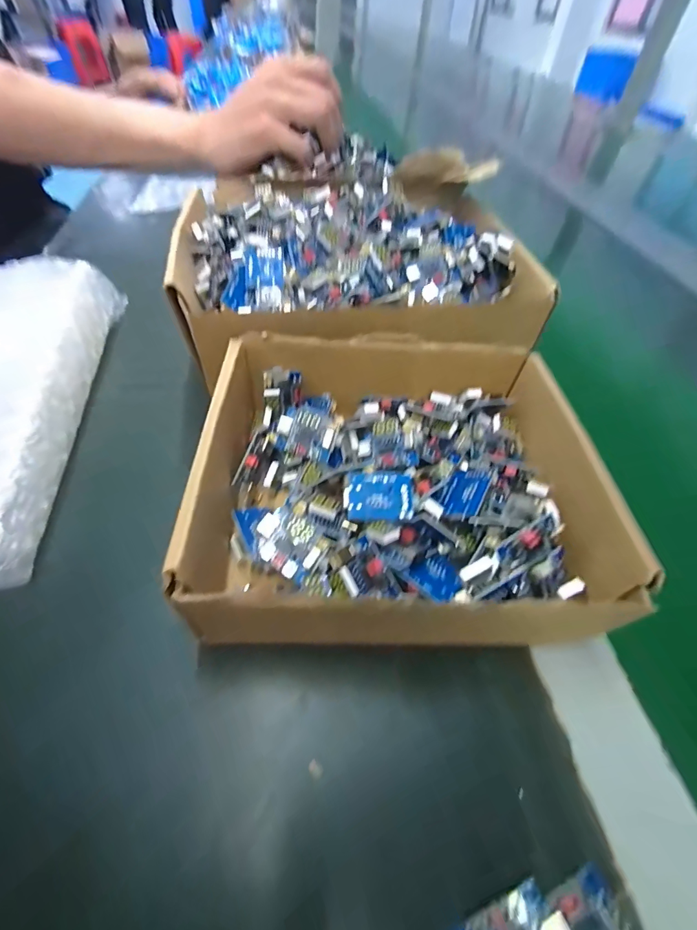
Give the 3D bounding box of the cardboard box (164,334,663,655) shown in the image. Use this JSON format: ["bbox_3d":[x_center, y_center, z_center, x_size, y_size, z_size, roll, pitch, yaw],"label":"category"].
[{"bbox_3d":[0.022,0.004,0.187,0.171,0.048,0.138,2,50,-4],"label":"cardboard box"}]

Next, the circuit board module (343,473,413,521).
[{"bbox_3d":[0.013,0.014,0.178,0.028,0.004,0.021,1,67,-4],"label":"circuit board module"}]

